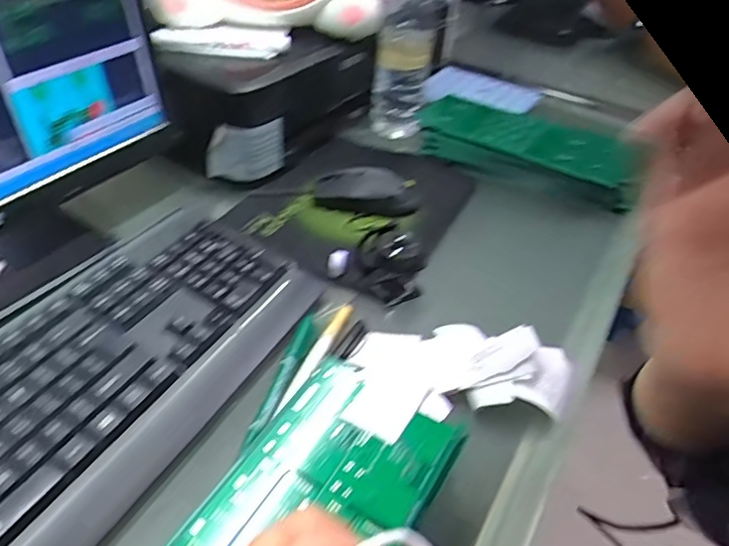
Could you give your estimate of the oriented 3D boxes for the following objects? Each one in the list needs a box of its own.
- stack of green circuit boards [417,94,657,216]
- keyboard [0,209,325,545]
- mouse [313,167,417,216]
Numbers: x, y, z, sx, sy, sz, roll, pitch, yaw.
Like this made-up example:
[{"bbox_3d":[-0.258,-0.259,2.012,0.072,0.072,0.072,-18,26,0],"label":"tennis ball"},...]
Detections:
[{"bbox_3d":[0.190,-0.151,0.671,0.259,0.051,0.104,22,43,19],"label":"stack of green circuit boards"},{"bbox_3d":[-0.198,0.097,0.370,0.161,0.035,0.423,22,43,19],"label":"keyboard"},{"bbox_3d":[0.002,-0.091,0.617,0.107,0.036,0.052,8,40,3],"label":"mouse"}]

